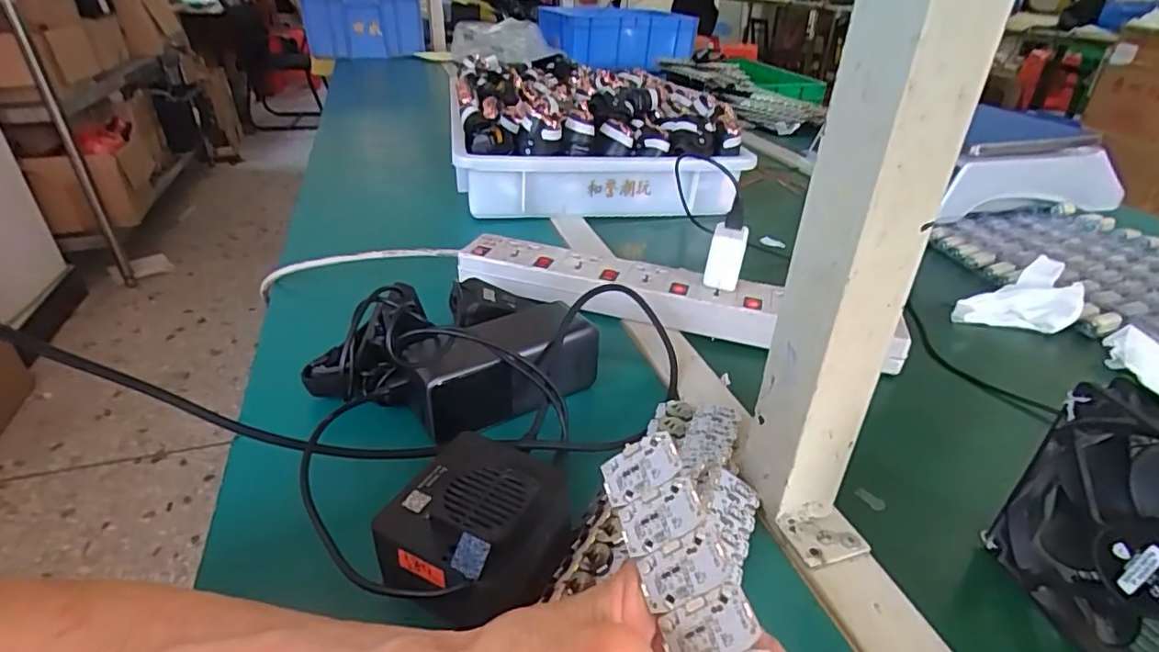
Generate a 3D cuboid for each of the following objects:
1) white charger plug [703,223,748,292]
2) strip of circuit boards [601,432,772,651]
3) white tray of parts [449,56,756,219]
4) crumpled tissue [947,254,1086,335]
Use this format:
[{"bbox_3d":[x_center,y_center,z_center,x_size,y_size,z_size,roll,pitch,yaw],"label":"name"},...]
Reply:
[{"bbox_3d":[0.123,-0.056,0.503,0.029,0.052,0.024,10,33,14],"label":"white charger plug"},{"bbox_3d":[0.040,0.095,0.168,0.029,0.008,0.138,-35,49,14],"label":"strip of circuit boards"},{"bbox_3d":[-0.004,-0.296,0.880,0.343,0.124,0.477,-4,32,-9],"label":"white tray of parts"},{"bbox_3d":[0.406,-0.023,0.538,0.117,0.040,0.062,-12,34,-21],"label":"crumpled tissue"}]

